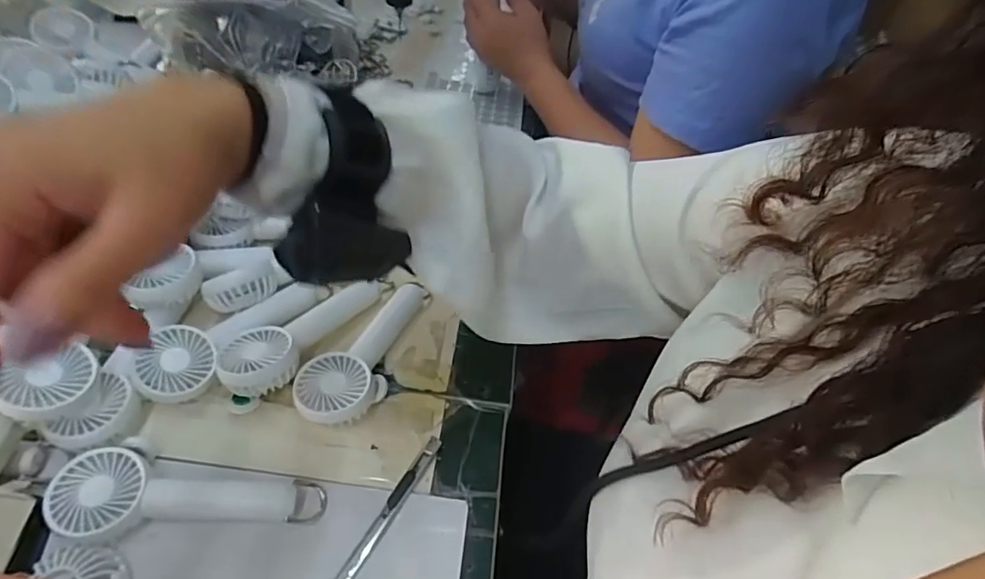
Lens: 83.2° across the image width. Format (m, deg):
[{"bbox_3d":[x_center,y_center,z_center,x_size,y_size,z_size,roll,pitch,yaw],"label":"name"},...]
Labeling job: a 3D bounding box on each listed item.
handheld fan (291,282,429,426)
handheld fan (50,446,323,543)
[{"bbox_3d":[-0.103,0.050,0.456,0.055,0.033,0.149,22,49,10],"label":"handheld fan"},{"bbox_3d":[-0.199,0.136,0.372,0.162,0.032,0.053,1,48,-8],"label":"handheld fan"}]

